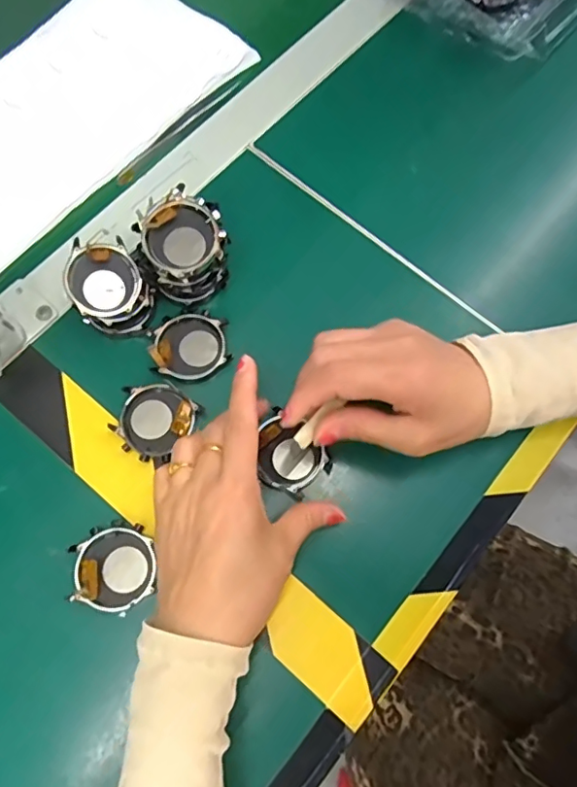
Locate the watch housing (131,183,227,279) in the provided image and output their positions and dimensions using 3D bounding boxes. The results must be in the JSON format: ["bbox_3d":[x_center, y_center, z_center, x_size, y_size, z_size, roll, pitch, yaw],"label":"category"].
[{"bbox_3d":[-0.063,-0.096,0.324,0.047,0.013,0.047,-33,76,-11],"label":"watch housing"}]

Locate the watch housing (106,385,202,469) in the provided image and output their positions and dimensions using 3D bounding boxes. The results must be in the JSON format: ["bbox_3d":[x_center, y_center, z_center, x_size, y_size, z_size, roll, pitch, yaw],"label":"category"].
[{"bbox_3d":[-0.083,0.016,0.333,0.045,0.013,0.046,33,74,9],"label":"watch housing"}]

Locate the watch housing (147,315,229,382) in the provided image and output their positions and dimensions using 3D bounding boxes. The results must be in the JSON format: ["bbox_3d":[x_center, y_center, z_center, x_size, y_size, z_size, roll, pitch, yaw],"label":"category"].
[{"bbox_3d":[-0.062,-0.031,0.344,0.046,0.016,0.041,-4,72,-2],"label":"watch housing"}]

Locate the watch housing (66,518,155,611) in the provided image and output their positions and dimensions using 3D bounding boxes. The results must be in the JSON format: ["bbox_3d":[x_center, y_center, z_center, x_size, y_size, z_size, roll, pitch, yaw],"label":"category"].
[{"bbox_3d":[-0.099,0.098,0.308,0.043,0.008,0.046,-8,72,-4],"label":"watch housing"}]

